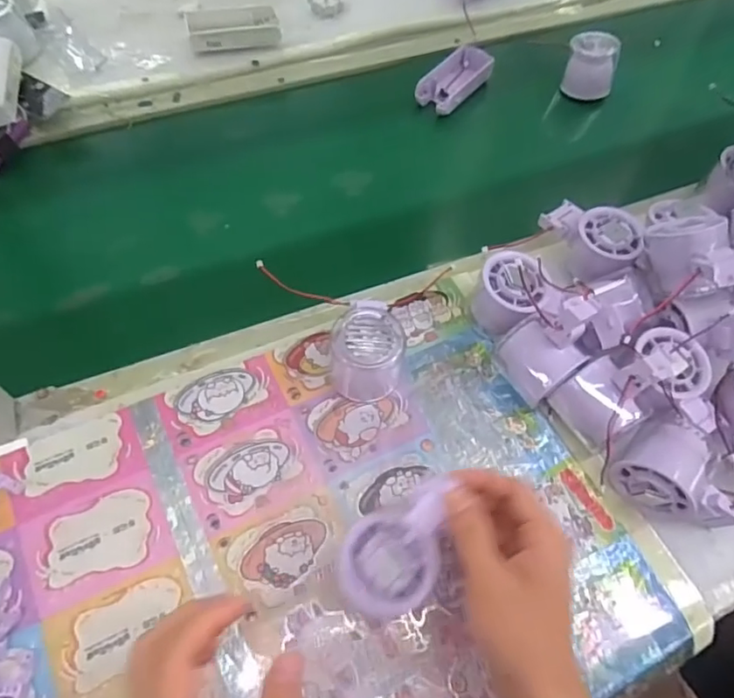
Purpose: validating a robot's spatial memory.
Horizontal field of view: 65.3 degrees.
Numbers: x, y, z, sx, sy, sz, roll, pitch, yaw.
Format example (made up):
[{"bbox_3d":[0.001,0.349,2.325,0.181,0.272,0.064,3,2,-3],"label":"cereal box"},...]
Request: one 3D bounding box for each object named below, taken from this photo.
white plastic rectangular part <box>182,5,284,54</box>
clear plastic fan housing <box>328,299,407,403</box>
[{"bbox_3d":[-0.156,-0.375,0.672,0.104,0.025,0.045,-14,62,-12],"label":"white plastic rectangular part"},{"bbox_3d":[0.000,-0.001,0.453,0.056,0.048,0.069,2,59,-3],"label":"clear plastic fan housing"}]

